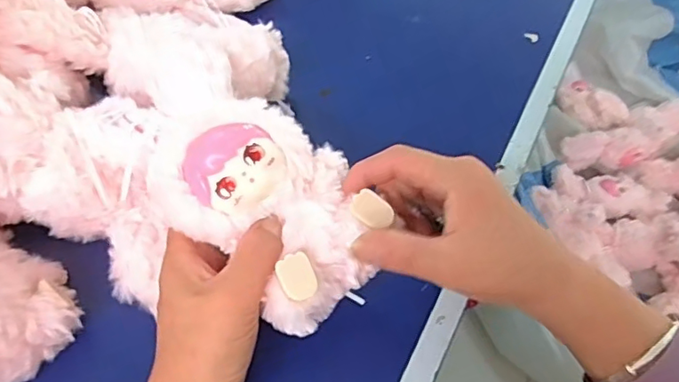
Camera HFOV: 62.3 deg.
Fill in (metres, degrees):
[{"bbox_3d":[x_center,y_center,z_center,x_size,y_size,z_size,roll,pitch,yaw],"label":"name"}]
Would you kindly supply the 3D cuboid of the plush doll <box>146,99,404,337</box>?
[{"bbox_3d":[-0.041,0.003,0.330,0.133,0.050,0.093,36,61,21],"label":"plush doll"}]

